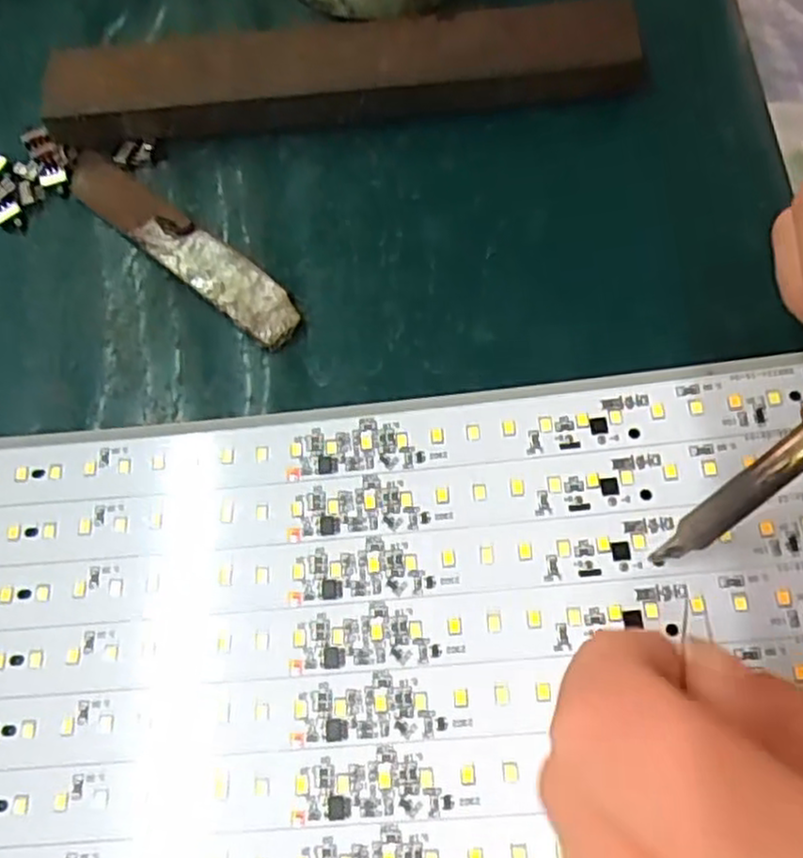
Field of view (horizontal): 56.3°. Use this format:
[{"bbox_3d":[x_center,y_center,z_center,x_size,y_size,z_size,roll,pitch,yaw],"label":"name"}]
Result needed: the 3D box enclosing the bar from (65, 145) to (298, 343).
[{"bbox_3d":[-0.072,-0.060,0.240,0.103,0.006,0.018,39,74,15],"label":"bar"}]

